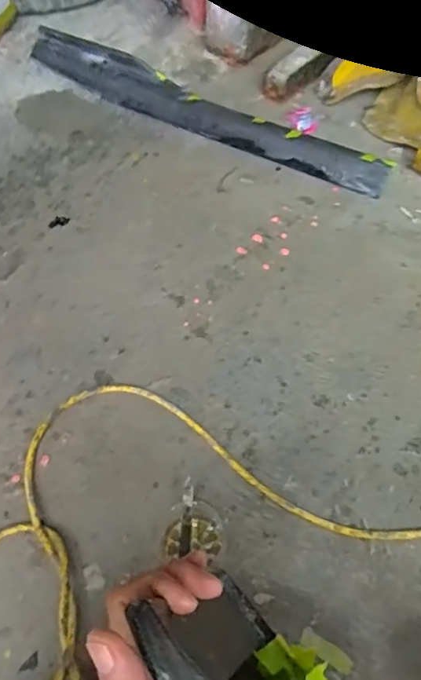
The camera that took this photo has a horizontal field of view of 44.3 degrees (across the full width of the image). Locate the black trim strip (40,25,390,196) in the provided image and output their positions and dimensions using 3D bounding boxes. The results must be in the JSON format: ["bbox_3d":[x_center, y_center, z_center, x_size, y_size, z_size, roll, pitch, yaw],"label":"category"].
[{"bbox_3d":[-0.036,-0.446,0.995,0.773,0.031,0.092,29,81,16],"label":"black trim strip"}]

